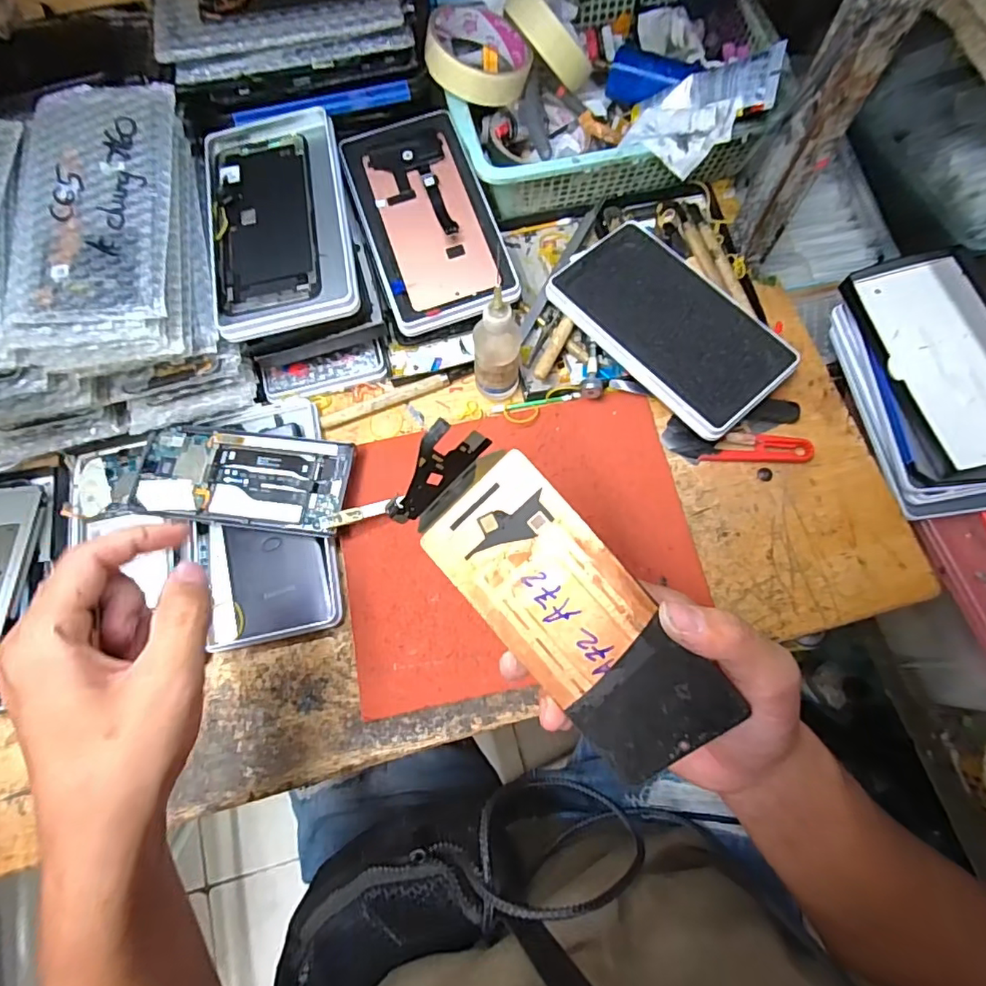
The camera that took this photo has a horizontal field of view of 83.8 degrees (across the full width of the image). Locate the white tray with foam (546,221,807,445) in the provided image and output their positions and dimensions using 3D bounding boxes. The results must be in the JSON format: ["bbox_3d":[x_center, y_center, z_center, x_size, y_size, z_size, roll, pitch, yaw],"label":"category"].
[{"bbox_3d":[0.140,-0.134,0.433,0.103,0.015,0.181,-40,76,-12],"label":"white tray with foam"}]

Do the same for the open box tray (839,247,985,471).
[{"bbox_3d":[0.360,-0.110,0.438,0.106,0.032,0.180,-14,73,-2],"label":"open box tray"}]

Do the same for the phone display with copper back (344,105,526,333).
[{"bbox_3d":[-0.054,-0.224,0.447,0.100,0.008,0.187,-19,79,-1],"label":"phone display with copper back"}]

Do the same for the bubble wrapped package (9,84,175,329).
[{"bbox_3d":[-0.255,-0.189,0.352,0.090,0.014,0.173,-6,73,0],"label":"bubble wrapped package"}]

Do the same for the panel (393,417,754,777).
[{"bbox_3d":[0.027,0.052,0.251,0.068,0.020,0.177,-43,84,19],"label":"panel"}]

